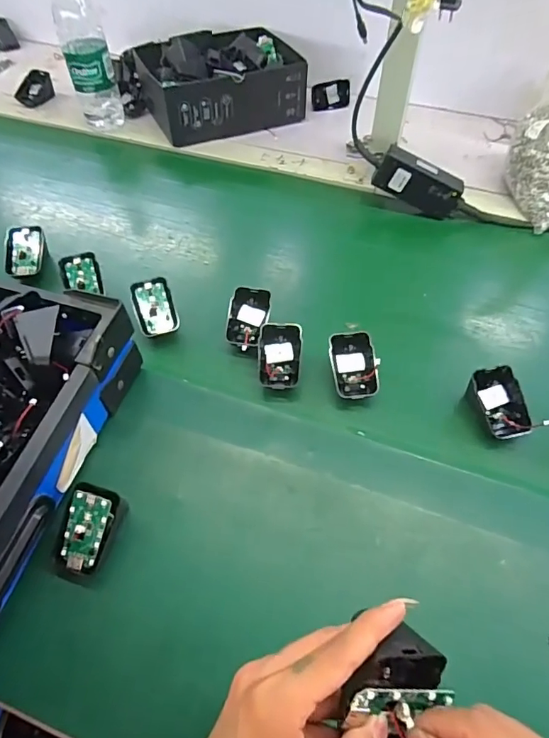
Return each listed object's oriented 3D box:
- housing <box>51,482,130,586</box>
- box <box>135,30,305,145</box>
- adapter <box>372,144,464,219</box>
[{"bbox_3d":[-0.155,0.132,0.389,0.038,0.042,0.069,15,56,11],"label":"housing"},{"bbox_3d":[-0.082,-0.478,0.796,0.255,0.095,0.183,-22,57,-14],"label":"box"},{"bbox_3d":[0.196,-0.248,0.638,0.120,0.054,0.028,26,56,-6],"label":"adapter"}]

